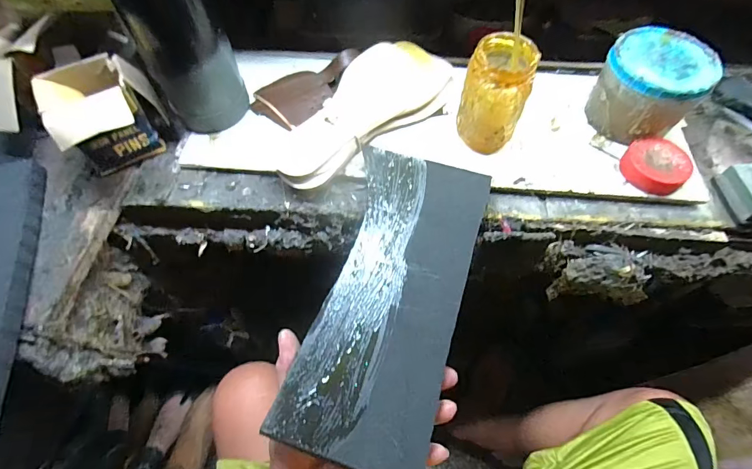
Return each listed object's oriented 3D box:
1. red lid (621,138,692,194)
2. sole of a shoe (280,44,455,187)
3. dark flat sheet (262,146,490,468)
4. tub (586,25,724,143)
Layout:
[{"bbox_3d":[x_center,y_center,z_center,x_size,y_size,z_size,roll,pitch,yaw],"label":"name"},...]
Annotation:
[{"bbox_3d":[0.315,-0.077,0.449,0.065,0.024,0.065,0,63,0],"label":"red lid"},{"bbox_3d":[-0.017,-0.155,0.480,0.254,0.031,0.109,-37,68,-17],"label":"sole of a shoe"},{"bbox_3d":[0.019,0.050,0.371,0.124,0.009,0.295,16,64,9],"label":"dark flat sheet"},{"bbox_3d":[0.316,-0.170,0.465,0.104,0.087,0.104,0,63,0],"label":"tub"}]

